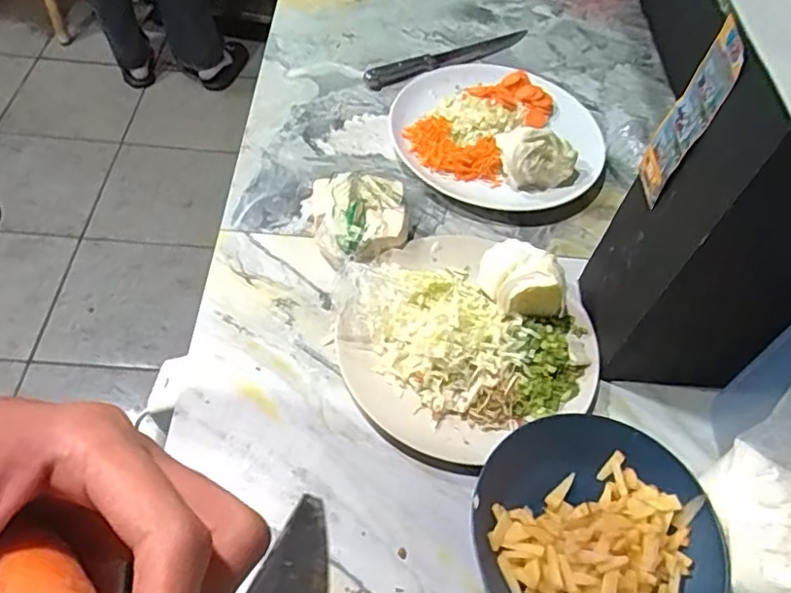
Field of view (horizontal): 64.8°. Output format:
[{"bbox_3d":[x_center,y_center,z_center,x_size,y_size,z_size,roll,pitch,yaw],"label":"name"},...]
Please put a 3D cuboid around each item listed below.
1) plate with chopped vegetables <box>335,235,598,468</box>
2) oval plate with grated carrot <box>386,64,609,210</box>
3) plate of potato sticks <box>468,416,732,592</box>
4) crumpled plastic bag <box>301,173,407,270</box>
[{"bbox_3d":[0.070,0.033,0.594,0.236,0.082,0.224,3,54,-4],"label":"plate with chopped vegetables"},{"bbox_3d":[0.128,-0.215,0.781,0.267,0.067,0.251,16,54,6],"label":"oval plate with grated carrot"},{"bbox_3d":[0.164,0.197,0.507,0.196,0.050,0.181,3,54,-4],"label":"plate of potato sticks"},{"bbox_3d":[-0.043,-0.085,0.680,0.106,0.059,0.118,-4,55,-9],"label":"crumpled plastic bag"}]

